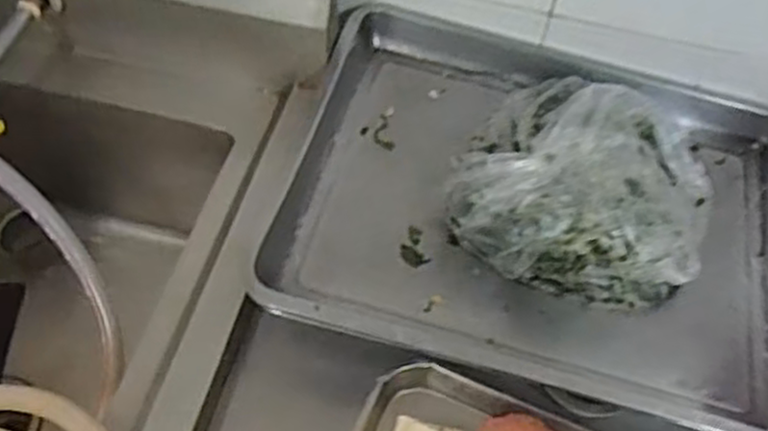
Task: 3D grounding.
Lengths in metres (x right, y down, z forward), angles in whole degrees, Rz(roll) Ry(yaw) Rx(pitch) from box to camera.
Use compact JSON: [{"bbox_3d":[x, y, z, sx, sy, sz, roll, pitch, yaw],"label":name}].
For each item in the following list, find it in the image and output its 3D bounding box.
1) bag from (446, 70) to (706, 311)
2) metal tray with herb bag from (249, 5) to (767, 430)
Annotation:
[{"bbox_3d":[0.188,-0.034,0.690,0.233,0.110,0.205,17,56,7],"label":"bag"},{"bbox_3d":[0.158,-0.026,0.700,0.475,0.120,0.381,14,56,5],"label":"metal tray with herb bag"}]

